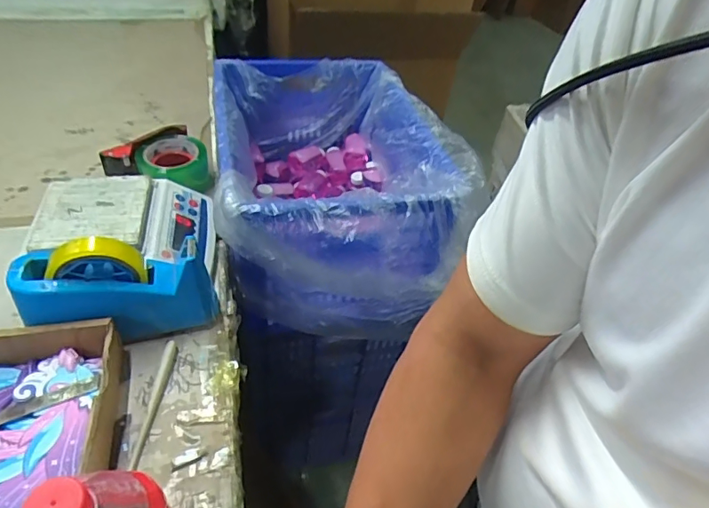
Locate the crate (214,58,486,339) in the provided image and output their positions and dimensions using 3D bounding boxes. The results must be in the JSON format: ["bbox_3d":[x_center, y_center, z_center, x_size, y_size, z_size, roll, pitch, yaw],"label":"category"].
[{"bbox_3d":[-0.044,-0.128,0.914,0.377,0.260,0.549,-4,42,-13],"label":"crate"}]

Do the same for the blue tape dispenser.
[{"bbox_3d":[-0.267,0.038,0.567,0.204,0.121,0.077,0,42,-9],"label":"blue tape dispenser"}]

